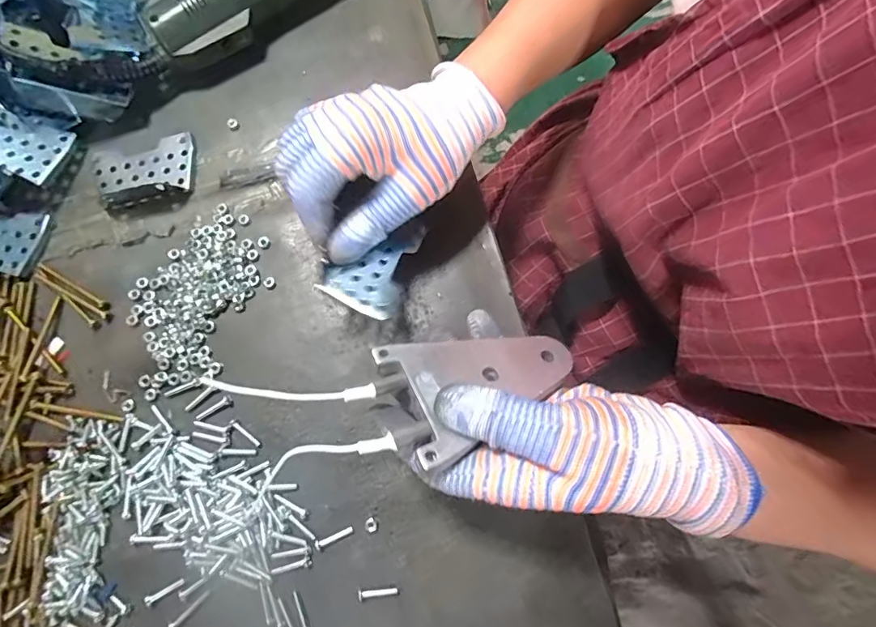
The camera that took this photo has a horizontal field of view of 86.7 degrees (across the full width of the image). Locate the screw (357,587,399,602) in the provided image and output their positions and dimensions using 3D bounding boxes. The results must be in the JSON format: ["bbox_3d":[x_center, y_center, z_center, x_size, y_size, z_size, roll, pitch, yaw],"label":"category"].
[{"bbox_3d":[-0.034,0.158,0.261,0.022,0.004,0.005,-9,77,-3],"label":"screw"}]

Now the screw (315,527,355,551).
[{"bbox_3d":[-0.061,0.130,0.268,0.023,0.004,0.006,-26,79,-7],"label":"screw"}]

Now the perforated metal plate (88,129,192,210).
[{"bbox_3d":[-0.203,-0.098,0.315,0.069,0.018,0.049,-13,77,-4],"label":"perforated metal plate"}]

